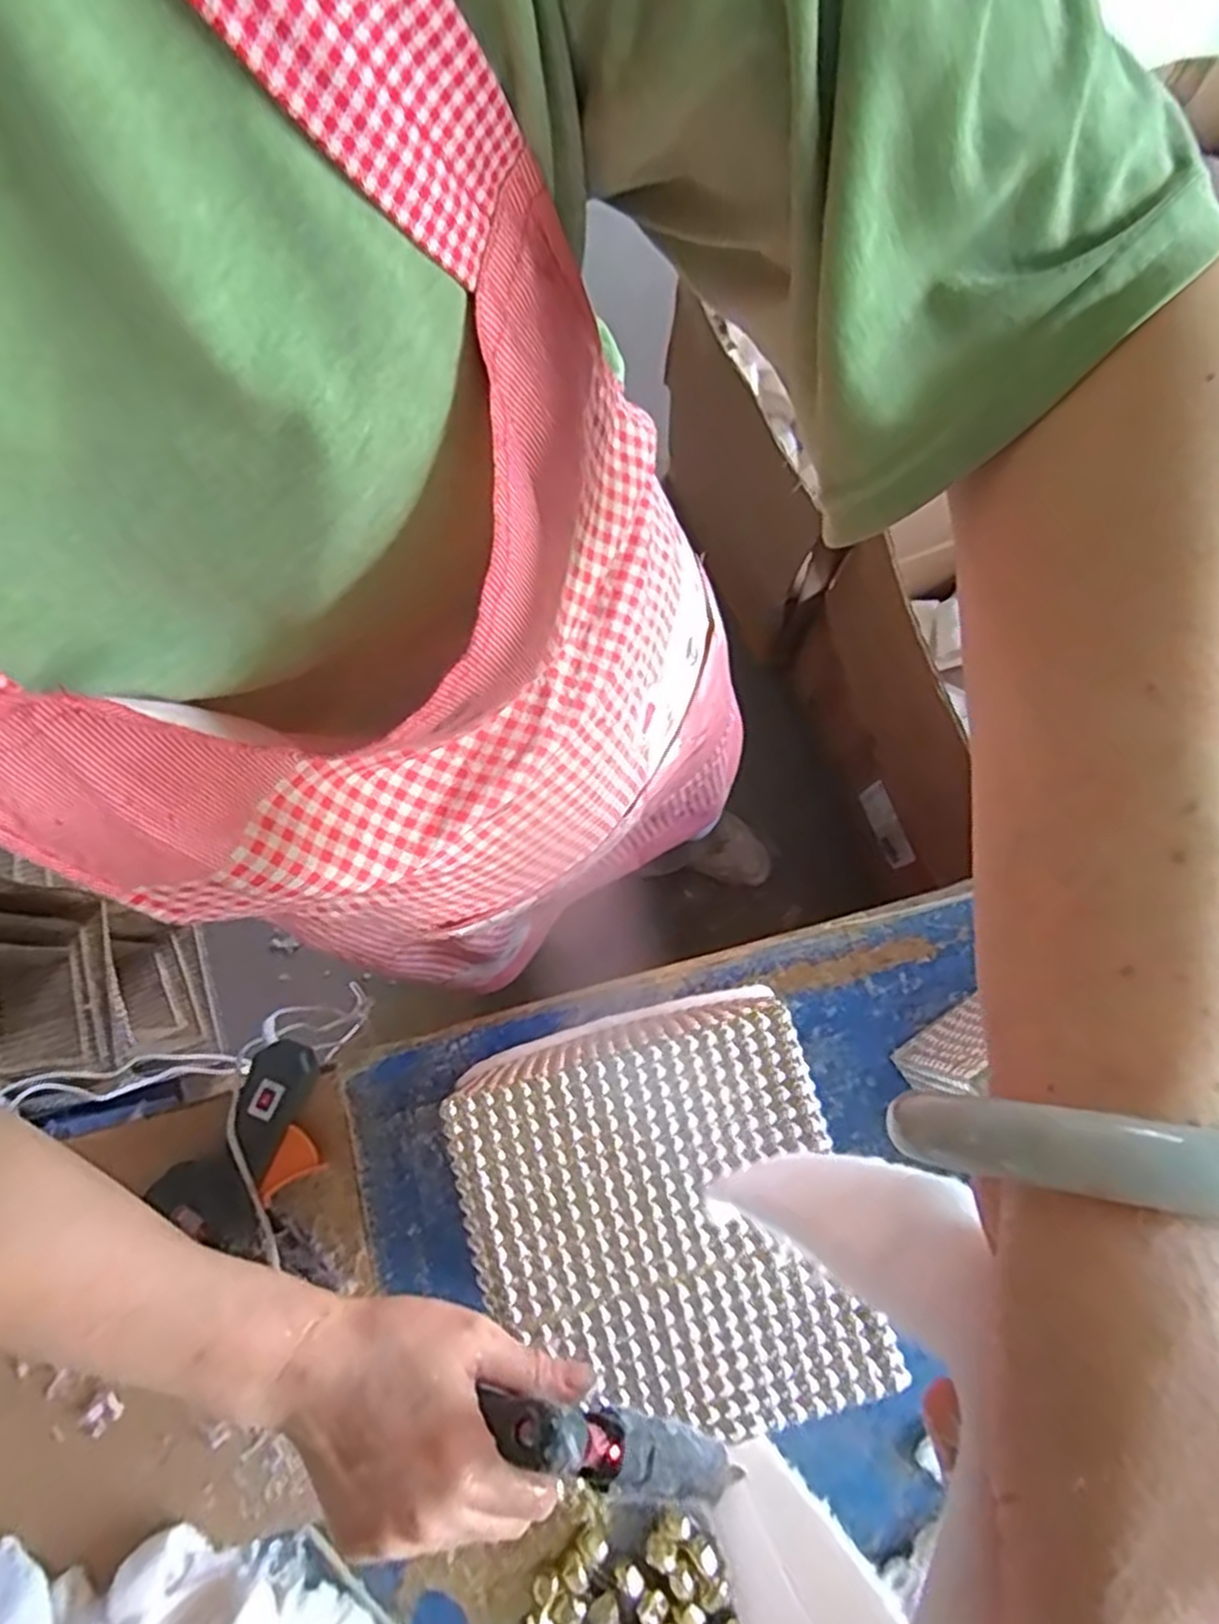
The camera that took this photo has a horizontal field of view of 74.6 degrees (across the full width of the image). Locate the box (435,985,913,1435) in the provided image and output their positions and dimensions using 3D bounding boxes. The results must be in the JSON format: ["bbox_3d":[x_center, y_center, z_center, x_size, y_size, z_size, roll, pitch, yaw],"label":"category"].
[{"bbox_3d":[0.027,0.230,0.472,0.197,0.096,0.210,-15,78,-2],"label":"box"}]

